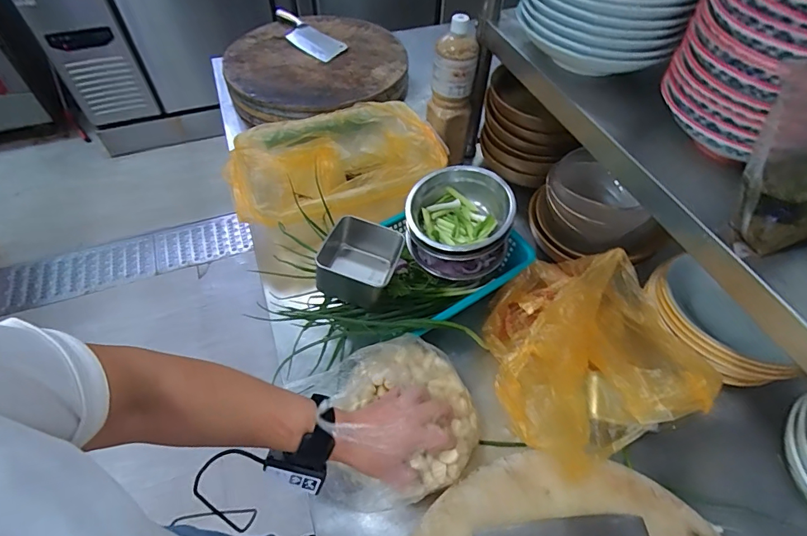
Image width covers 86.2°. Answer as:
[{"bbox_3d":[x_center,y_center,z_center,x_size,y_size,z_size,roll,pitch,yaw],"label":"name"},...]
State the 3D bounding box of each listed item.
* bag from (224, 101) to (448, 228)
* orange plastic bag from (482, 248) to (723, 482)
[{"bbox_3d":[-0.130,-0.196,0.838,0.393,0.126,0.259,-18,55,-14],"label":"bag"},{"bbox_3d":[0.226,0.098,0.565,0.201,0.195,0.306,7,53,4],"label":"orange plastic bag"}]

